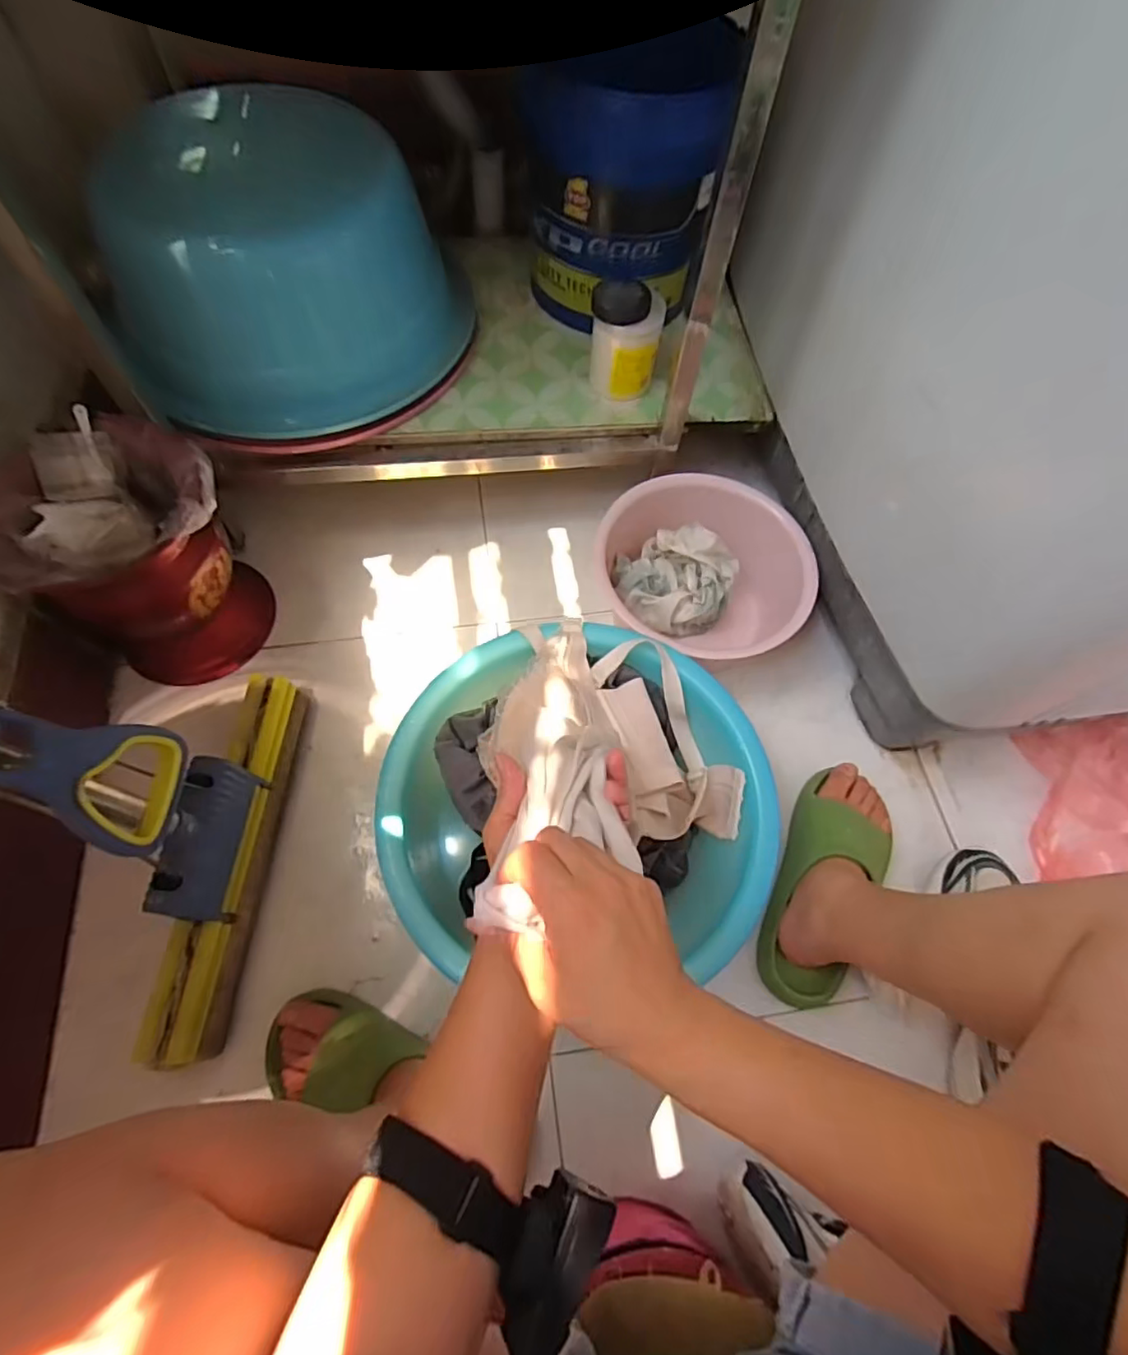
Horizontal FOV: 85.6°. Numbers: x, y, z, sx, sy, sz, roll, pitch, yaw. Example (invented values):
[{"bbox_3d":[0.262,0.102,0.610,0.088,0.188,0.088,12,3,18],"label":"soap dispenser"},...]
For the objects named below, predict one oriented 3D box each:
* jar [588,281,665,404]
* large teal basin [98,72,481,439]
[{"bbox_3d":[0.075,-0.409,0.745,0.083,0.122,0.069,8,65,3],"label":"jar"},{"bbox_3d":[-0.295,-0.478,0.719,0.333,0.211,0.301,-10,66,-6],"label":"large teal basin"}]

